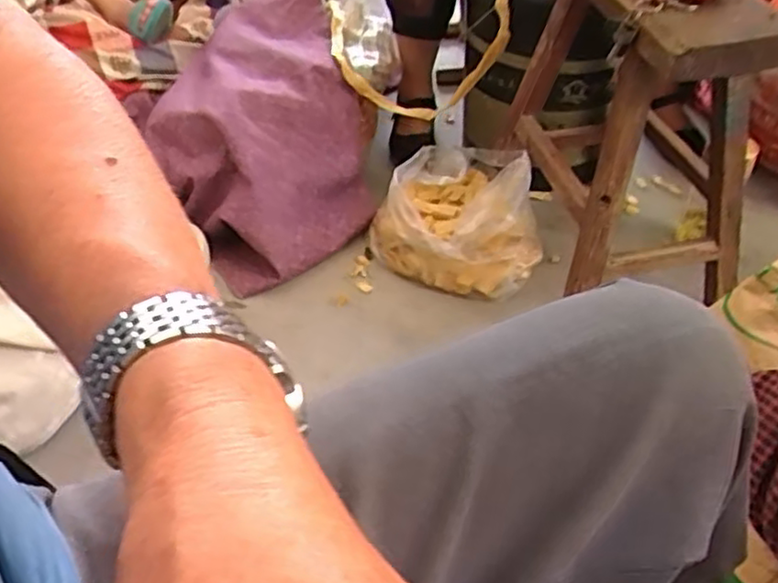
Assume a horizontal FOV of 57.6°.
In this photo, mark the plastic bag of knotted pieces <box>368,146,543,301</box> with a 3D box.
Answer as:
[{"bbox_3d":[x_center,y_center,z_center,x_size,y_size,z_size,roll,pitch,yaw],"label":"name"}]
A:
[{"bbox_3d":[0.119,-0.119,1.084,0.242,0.118,0.224,25,49,25],"label":"plastic bag of knotted pieces"}]

